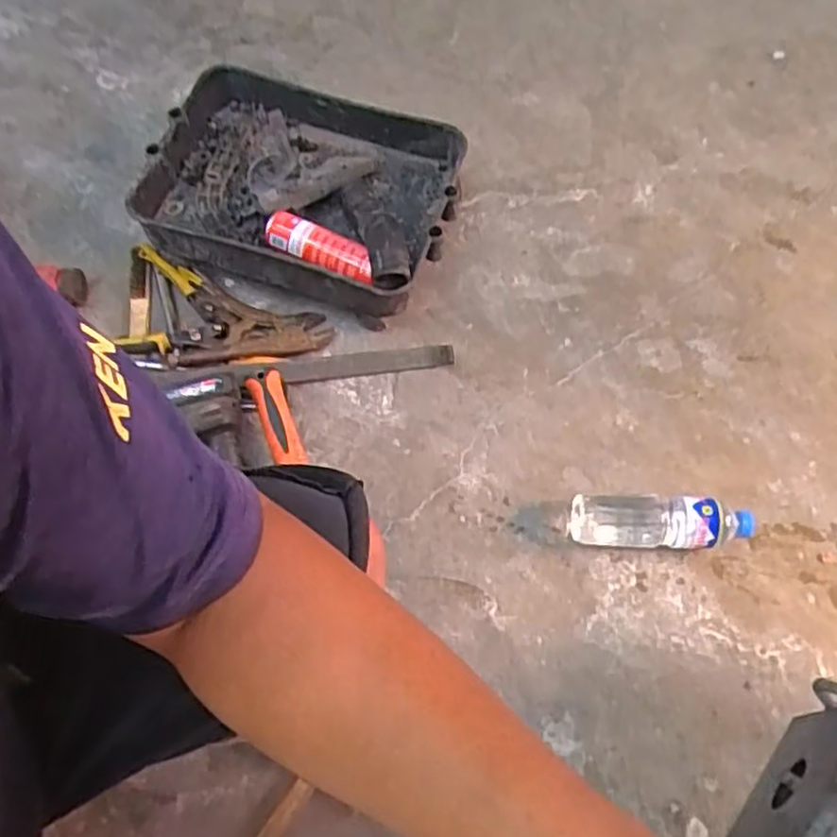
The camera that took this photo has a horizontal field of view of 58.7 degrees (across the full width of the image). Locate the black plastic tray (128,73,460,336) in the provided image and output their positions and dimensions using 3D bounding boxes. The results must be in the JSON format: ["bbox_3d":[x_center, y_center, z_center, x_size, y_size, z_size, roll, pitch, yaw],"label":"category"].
[{"bbox_3d":[-0.168,-0.309,1.047,0.431,0.136,0.318,21,66,11],"label":"black plastic tray"}]

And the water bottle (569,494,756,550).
[{"bbox_3d":[0.297,0.127,0.907,0.219,0.052,0.059,4,64,0],"label":"water bottle"}]

